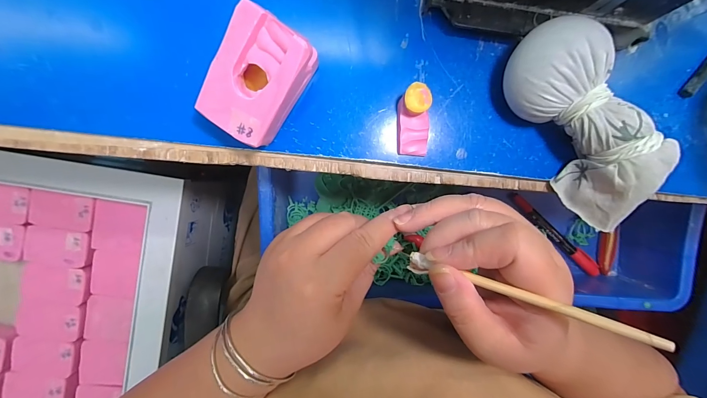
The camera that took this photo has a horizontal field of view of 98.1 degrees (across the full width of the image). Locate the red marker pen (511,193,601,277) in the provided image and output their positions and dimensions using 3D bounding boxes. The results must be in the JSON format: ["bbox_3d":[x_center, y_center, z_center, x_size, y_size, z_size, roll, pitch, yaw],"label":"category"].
[{"bbox_3d":[0.243,0.042,0.369,0.140,0.010,0.014,43,91,-5],"label":"red marker pen"}]

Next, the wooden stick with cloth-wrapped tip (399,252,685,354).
[{"bbox_3d":[0.074,0.044,0.142,0.104,0.004,0.009,12,94,35],"label":"wooden stick with cloth-wrapped tip"}]

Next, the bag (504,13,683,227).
[{"bbox_3d":[0.156,-0.042,0.203,0.055,0.048,0.148,-35,95,0],"label":"bag"}]

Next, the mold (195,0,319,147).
[{"bbox_3d":[-0.058,-0.070,0.191,0.049,0.053,0.069,33,92,-4],"label":"mold"}]

